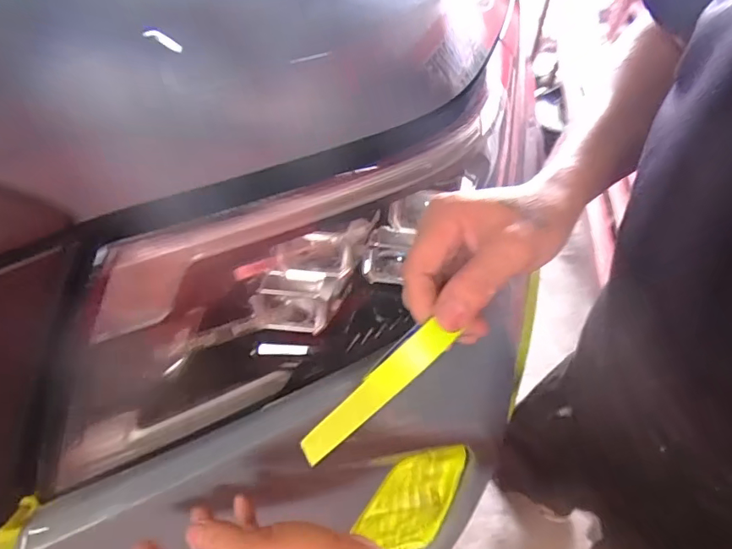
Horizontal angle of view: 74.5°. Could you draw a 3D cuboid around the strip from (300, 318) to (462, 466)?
[{"bbox_3d":[0.002,0.075,0.298,0.020,0.128,0.010,49,25,15],"label":"strip"}]

